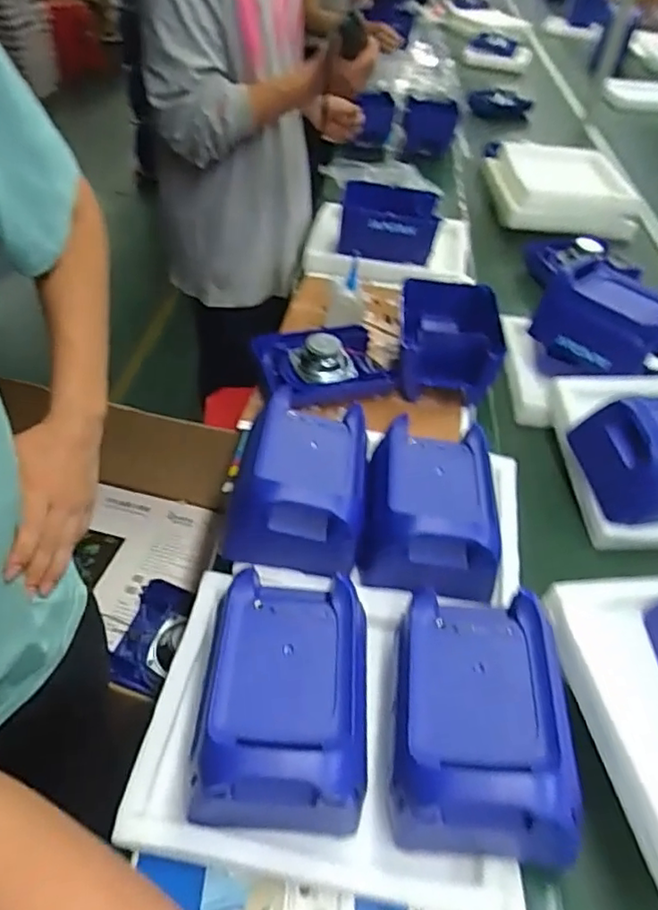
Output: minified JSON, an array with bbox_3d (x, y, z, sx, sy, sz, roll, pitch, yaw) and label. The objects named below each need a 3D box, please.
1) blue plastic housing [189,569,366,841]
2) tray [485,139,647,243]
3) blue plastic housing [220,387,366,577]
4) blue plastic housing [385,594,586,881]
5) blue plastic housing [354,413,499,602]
[{"bbox_3d":[-0.040,0.228,0.594,0.155,0.108,0.219,5,46,-3],"label":"blue plastic housing"},{"bbox_3d":[0.602,-0.691,1.584,0.313,0.120,0.313,1,46,-7],"label":"tray"},{"bbox_3d":[-0.024,0.031,0.770,0.134,0.112,0.217,7,46,0],"label":"blue plastic housing"},{"bbox_3d":[0.143,0.245,0.579,0.156,0.123,0.215,7,46,-1],"label":"blue plastic housing"},{"bbox_3d":[0.125,0.063,0.768,0.163,0.102,0.219,5,46,-2],"label":"blue plastic housing"}]

